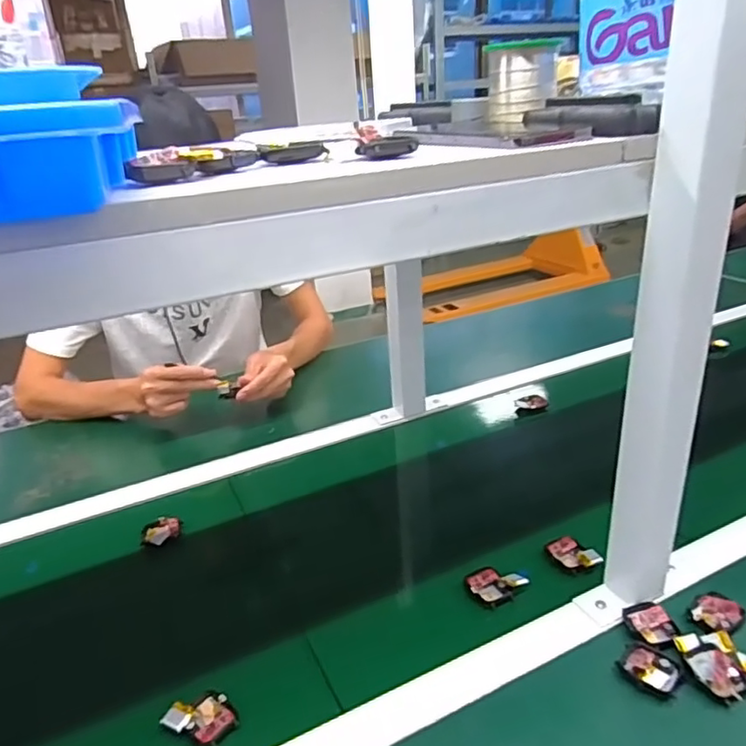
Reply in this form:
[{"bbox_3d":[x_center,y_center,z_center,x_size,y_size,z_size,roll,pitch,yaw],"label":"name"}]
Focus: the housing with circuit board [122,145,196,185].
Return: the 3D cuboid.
[{"bbox_3d":[-0.122,-0.118,0.343,0.036,0.015,0.036,-13,27,-21],"label":"housing with circuit board"}]

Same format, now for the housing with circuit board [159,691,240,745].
[{"bbox_3d":[-0.138,0.281,0.487,0.053,0.015,0.042,-15,28,-24],"label":"housing with circuit board"}]

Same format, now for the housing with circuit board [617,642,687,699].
[{"bbox_3d":[0.232,0.245,0.504,0.038,0.009,0.047,-22,31,-34],"label":"housing with circuit board"}]

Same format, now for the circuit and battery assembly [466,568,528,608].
[{"bbox_3d":[0.122,0.207,0.602,0.055,0.015,0.045,-13,27,-20],"label":"circuit and battery assembly"}]

